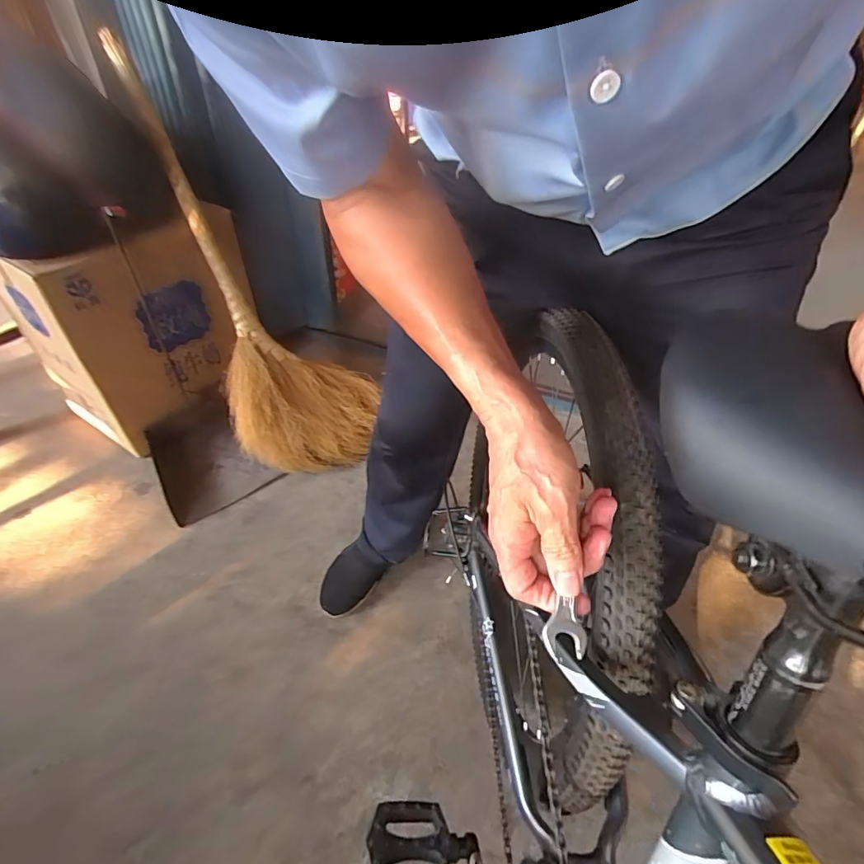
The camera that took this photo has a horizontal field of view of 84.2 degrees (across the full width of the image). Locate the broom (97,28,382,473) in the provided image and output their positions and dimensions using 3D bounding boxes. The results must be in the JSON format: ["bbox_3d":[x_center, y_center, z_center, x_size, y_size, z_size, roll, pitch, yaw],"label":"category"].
[{"bbox_3d":[-0.439,-0.342,1.047,0.312,0.994,0.079,-32,10,-25],"label":"broom"}]

